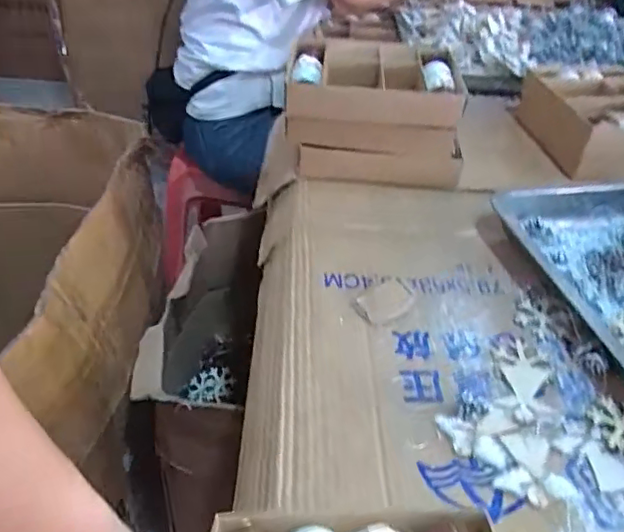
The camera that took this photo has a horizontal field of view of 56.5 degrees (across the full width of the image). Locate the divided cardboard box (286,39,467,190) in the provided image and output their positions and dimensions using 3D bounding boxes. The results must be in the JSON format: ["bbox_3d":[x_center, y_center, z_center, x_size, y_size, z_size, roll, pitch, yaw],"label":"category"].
[{"bbox_3d":[0.081,-0.198,0.758,0.211,0.138,0.176,2,39,4],"label":"divided cardboard box"}]

